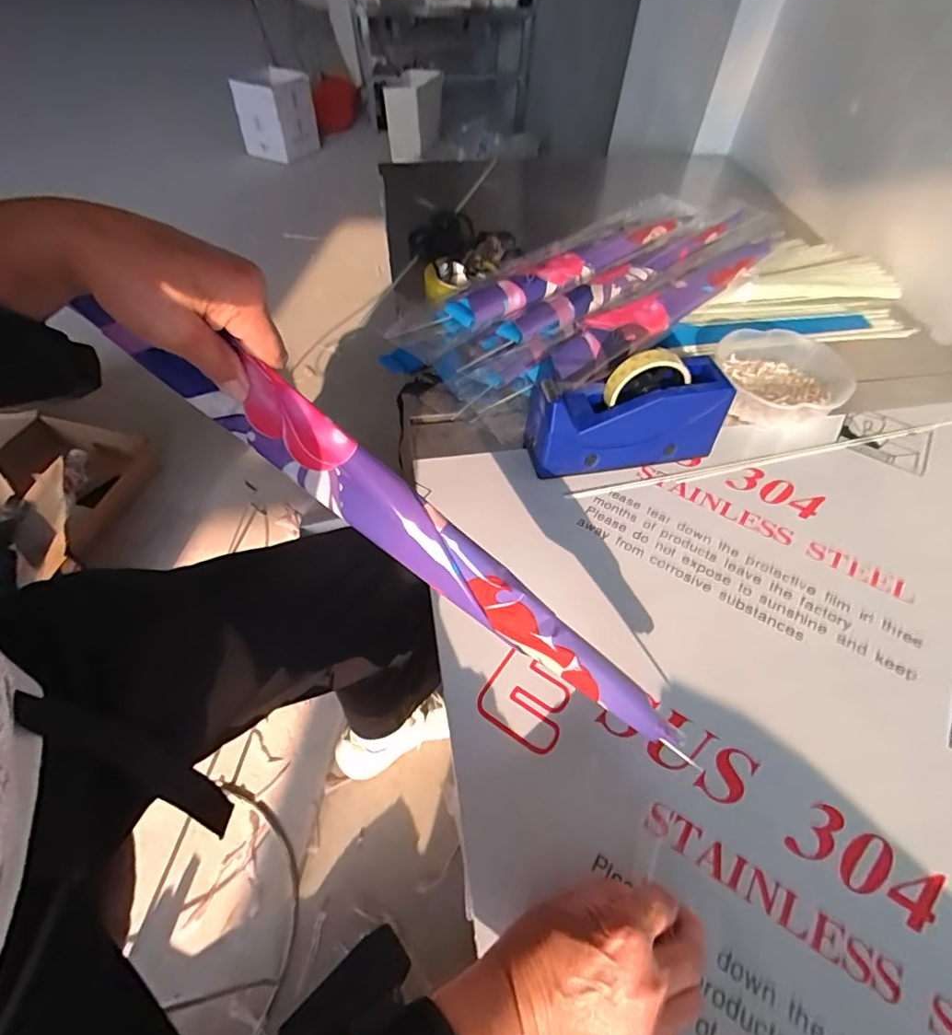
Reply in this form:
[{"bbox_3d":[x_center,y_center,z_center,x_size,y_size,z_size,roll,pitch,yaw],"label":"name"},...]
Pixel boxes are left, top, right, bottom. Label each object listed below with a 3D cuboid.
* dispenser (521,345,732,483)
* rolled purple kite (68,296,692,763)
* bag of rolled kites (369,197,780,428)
[{"bbox_3d":[0.162,-0.107,0.549,0.202,0.123,0.062,-6,53,-5],"label":"dispenser"},{"bbox_3d":[-0.040,0.007,0.333,0.438,0.042,0.030,38,58,-5],"label":"rolled purple kite"},{"bbox_3d":[0.178,-0.347,0.764,0.653,0.071,0.274,-35,61,-24],"label":"bag of rolled kites"}]

